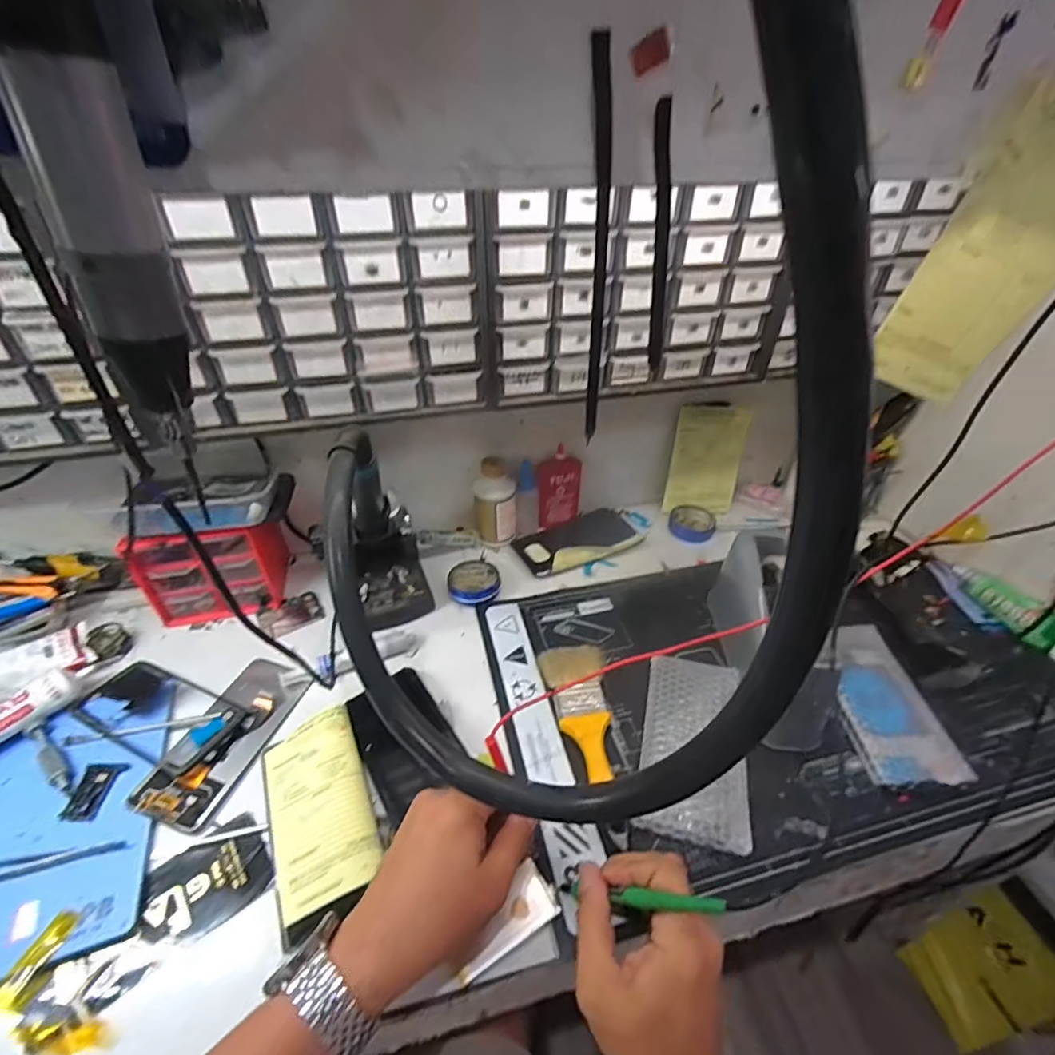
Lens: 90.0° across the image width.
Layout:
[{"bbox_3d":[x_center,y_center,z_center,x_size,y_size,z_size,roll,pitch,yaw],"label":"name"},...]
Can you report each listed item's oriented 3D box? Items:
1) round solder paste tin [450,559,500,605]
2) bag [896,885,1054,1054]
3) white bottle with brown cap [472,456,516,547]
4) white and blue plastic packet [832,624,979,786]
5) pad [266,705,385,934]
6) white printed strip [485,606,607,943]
[{"bbox_3d":[-0.063,0.063,0.629,0.060,0.016,0.062,0,40,0],"label":"round solder paste tin"},{"bbox_3d":[0.771,0.760,0.885,0.168,0.149,0.184,-15,42,-17],"label":"bag"},{"bbox_3d":[-0.043,-0.031,0.669,0.047,0.110,0.044,23,45,25],"label":"white bottle with brown cap"},{"bbox_3d":[0.339,0.163,0.513,0.087,0.012,0.167,-1,40,-1],"label":"white and blue plastic packet"},{"bbox_3d":[-0.169,0.227,0.430,0.075,0.024,0.144,-19,43,-21],"label":"pad"},{"bbox_3d":[0.008,0.181,0.499,0.041,0.016,0.298,-9,41,-11],"label":"white printed strip"}]

